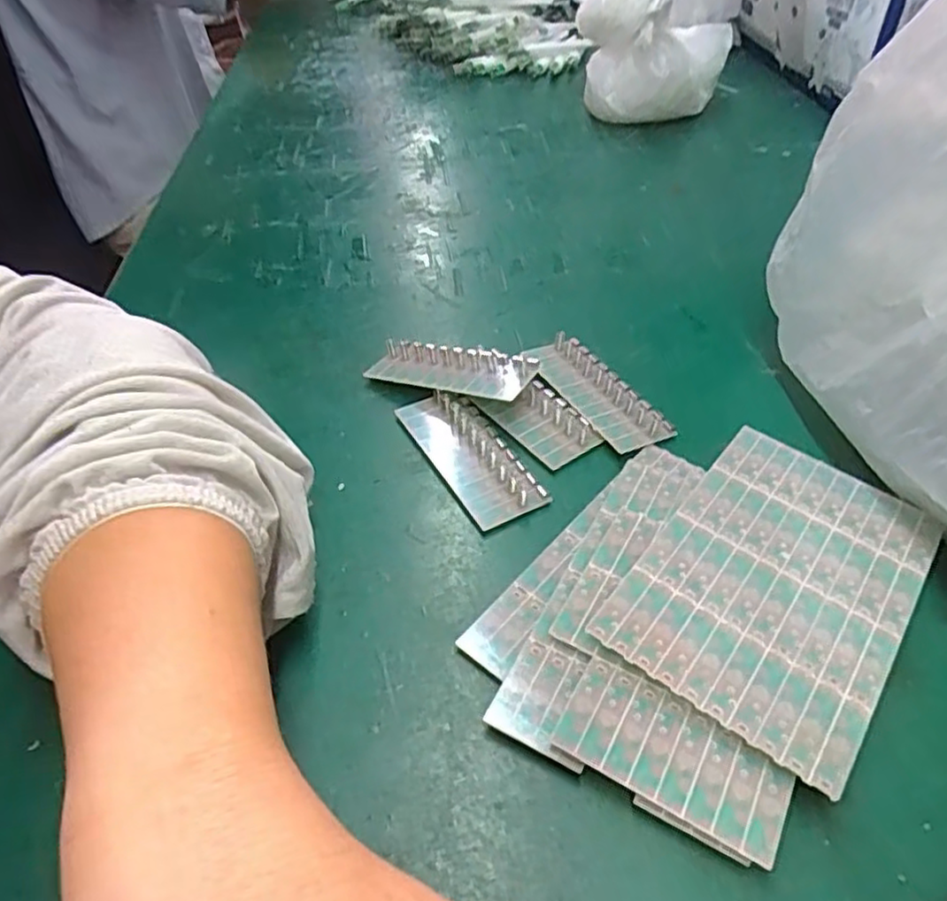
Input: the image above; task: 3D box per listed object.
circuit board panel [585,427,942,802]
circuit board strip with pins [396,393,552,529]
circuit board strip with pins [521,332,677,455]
[{"bbox_3d":[0.105,0.043,0.240,0.078,0.004,0.124,31,50,24],"label":"circuit board panel"},{"bbox_3d":[-0.002,0.000,0.297,0.031,0.010,0.077,-23,48,-22],"label":"circuit board strip with pins"},{"bbox_3d":[0.055,-0.028,0.323,0.036,0.010,0.078,-22,48,-21],"label":"circuit board strip with pins"}]

